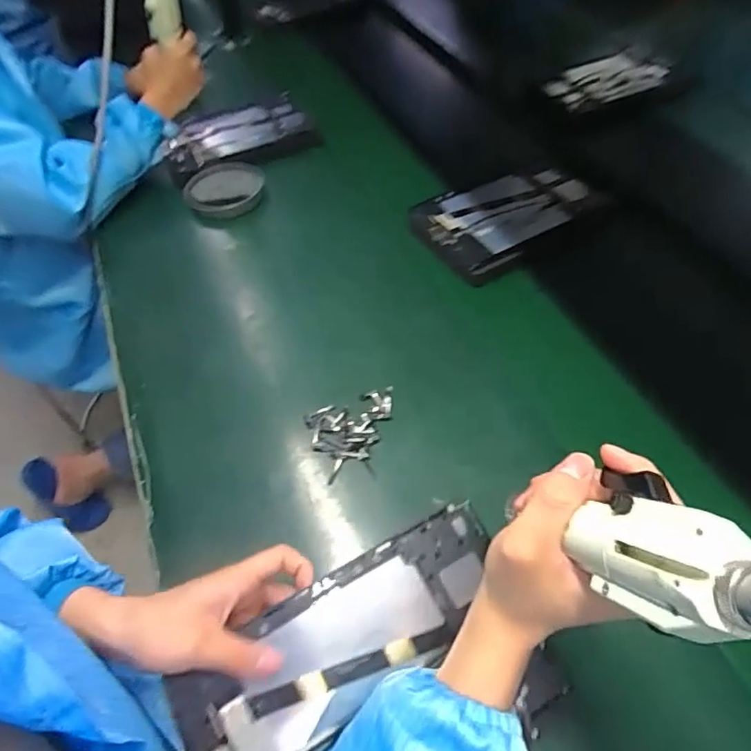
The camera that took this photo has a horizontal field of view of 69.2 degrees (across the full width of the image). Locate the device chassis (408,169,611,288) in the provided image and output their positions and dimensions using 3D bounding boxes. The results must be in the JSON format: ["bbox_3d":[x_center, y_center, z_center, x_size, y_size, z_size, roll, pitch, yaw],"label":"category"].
[{"bbox_3d":[0.192,-0.219,0.750,0.255,0.030,0.166,-23,53,-13],"label":"device chassis"}]

